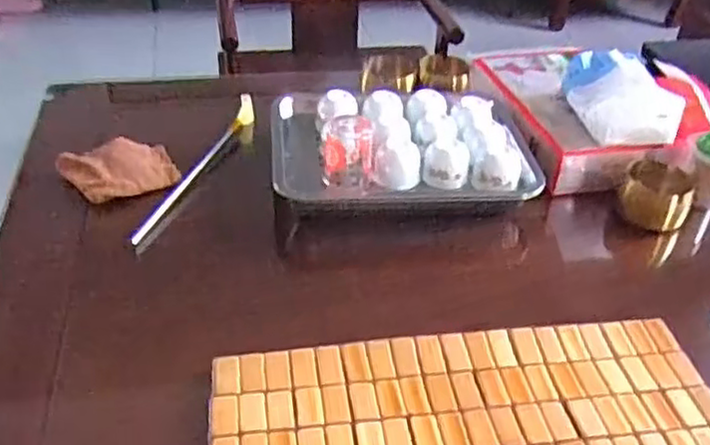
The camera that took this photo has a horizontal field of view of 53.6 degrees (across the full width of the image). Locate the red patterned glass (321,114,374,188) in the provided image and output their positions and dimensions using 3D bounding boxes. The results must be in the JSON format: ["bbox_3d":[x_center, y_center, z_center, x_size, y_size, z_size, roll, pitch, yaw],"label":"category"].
[{"bbox_3d":[-0.010,-0.080,0.792,0.055,0.063,0.049,-2,39,-6],"label":"red patterned glass"}]

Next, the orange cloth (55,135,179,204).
[{"bbox_3d":[-0.276,-0.067,0.823,0.121,0.017,0.111,-23,46,-29],"label":"orange cloth"}]

